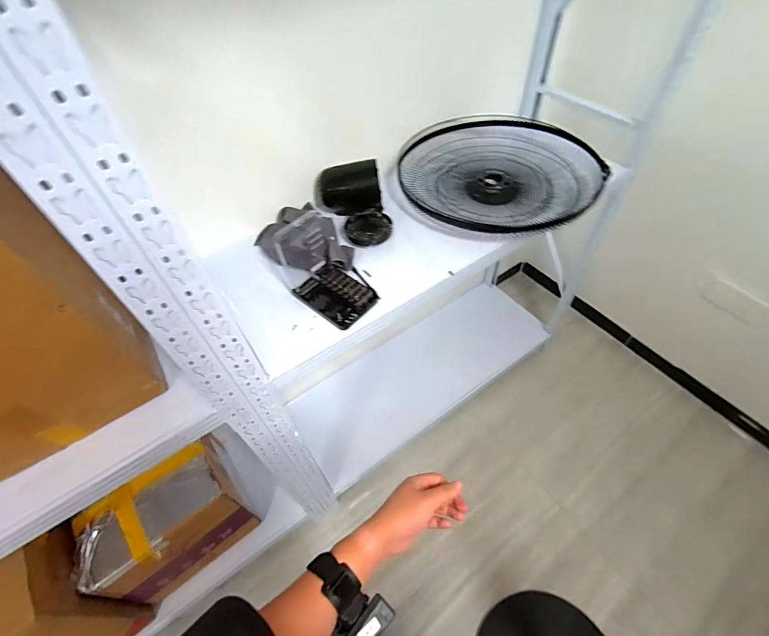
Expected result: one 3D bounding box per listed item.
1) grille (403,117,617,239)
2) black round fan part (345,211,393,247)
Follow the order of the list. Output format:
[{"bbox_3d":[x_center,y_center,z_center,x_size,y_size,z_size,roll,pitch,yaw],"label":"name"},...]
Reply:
[{"bbox_3d":[0.284,-0.366,1.018,0.483,0.091,0.465,-7,51,-3],"label":"grille"},{"bbox_3d":[-0.037,-0.216,0.934,0.106,0.025,0.099,-1,51,1],"label":"black round fan part"}]

